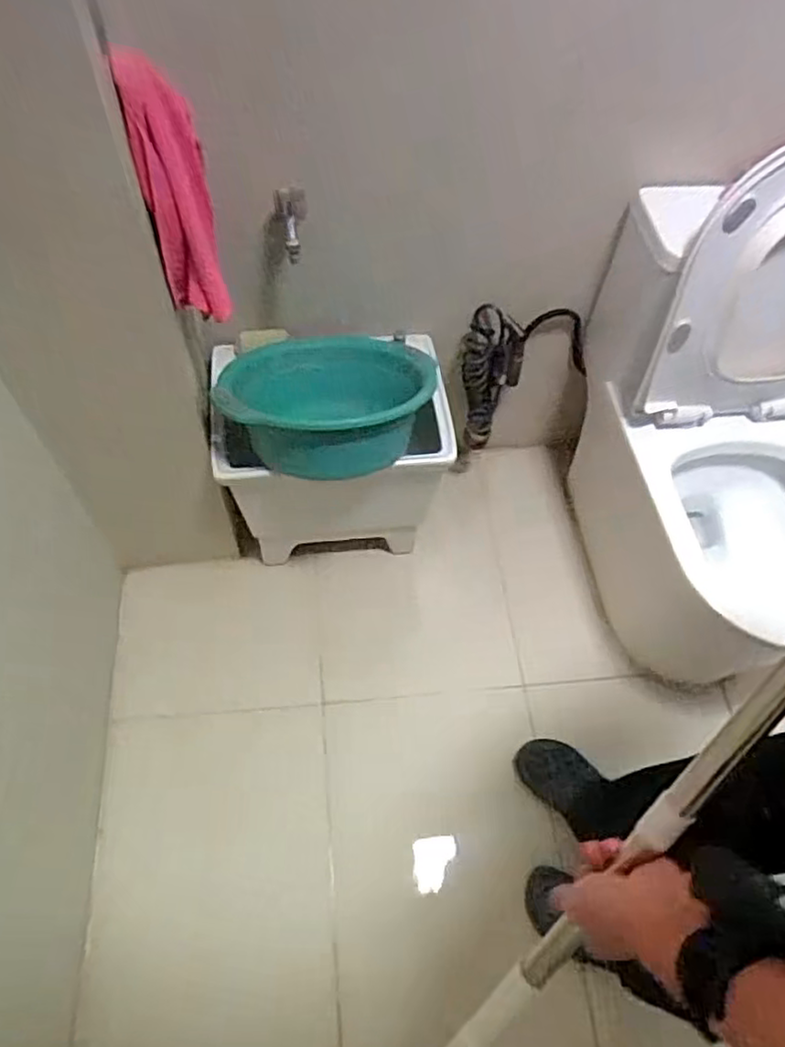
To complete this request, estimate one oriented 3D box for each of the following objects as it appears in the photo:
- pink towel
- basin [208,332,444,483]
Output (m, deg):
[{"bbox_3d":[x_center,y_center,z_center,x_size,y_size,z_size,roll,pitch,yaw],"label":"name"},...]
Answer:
[{"bbox_3d":[-0.257,-0.392,0.801,0.076,0.291,0.093,-13,60,-11],"label":"pink towel"},{"bbox_3d":[-0.095,-0.221,1.069,0.349,0.129,0.291,0,58,-3],"label":"basin"}]

